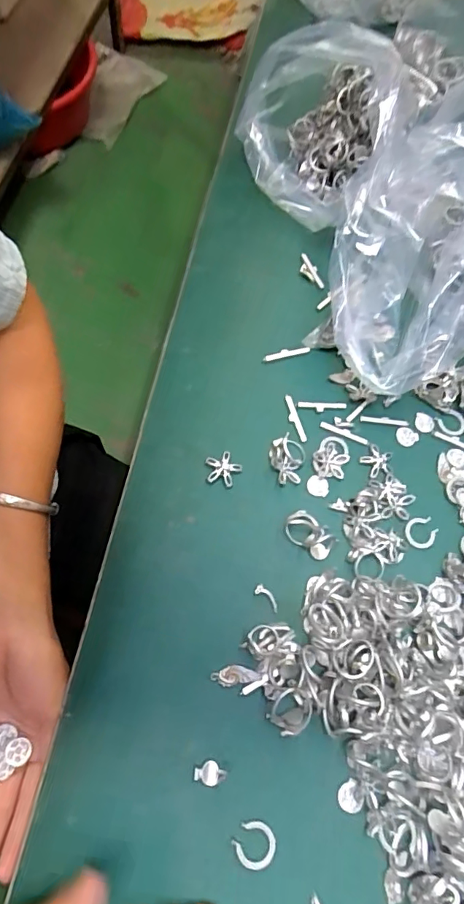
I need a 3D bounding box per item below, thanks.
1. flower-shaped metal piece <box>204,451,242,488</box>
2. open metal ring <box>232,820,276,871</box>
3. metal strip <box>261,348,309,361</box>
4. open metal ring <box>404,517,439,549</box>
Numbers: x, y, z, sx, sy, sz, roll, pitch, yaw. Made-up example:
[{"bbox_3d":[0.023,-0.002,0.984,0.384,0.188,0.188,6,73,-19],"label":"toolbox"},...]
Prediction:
[{"bbox_3d":[-0.007,0.011,0.348,0.024,0.004,0.024,2,69,-4],"label":"flower-shaped metal piece"},{"bbox_3d":[0.012,0.214,0.272,0.023,0.004,0.021,2,69,-4],"label":"open metal ring"},{"bbox_3d":[0.042,-0.077,0.387,0.039,0.004,0.005,-14,71,-10],"label":"metal strip"},{"bbox_3d":[0.132,0.055,0.347,0.024,0.004,0.021,-29,74,-15],"label":"open metal ring"}]

